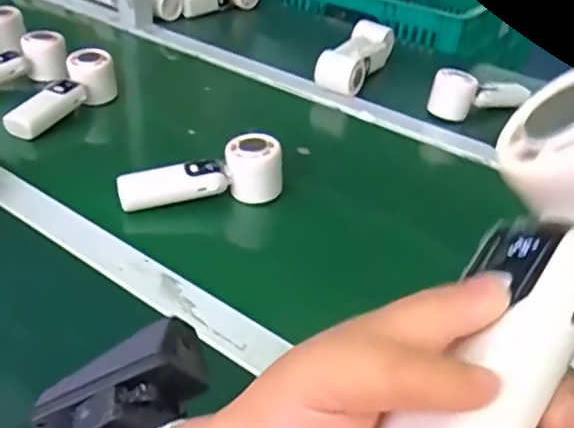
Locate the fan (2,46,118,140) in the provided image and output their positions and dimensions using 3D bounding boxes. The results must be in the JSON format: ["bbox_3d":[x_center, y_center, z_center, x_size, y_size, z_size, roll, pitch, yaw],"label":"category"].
[{"bbox_3d":[-0.283,-0.144,0.753,0.050,0.058,0.166,23,53,24],"label":"fan"}]

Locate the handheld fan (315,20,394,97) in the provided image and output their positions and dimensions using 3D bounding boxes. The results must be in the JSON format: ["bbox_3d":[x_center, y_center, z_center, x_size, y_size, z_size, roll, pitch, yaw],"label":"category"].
[{"bbox_3d":[0.109,-0.243,0.920,0.066,0.054,0.198,17,37,17],"label":"handheld fan"}]

